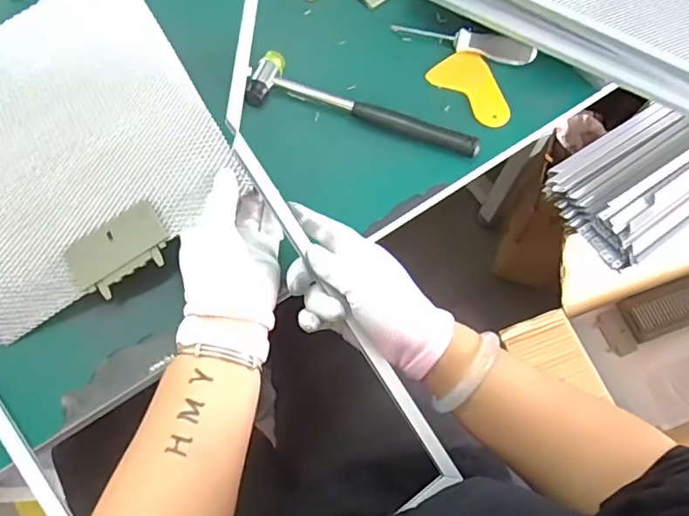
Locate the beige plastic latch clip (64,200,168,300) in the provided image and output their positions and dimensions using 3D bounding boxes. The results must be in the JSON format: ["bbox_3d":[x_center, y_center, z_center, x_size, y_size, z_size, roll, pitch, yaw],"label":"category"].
[{"bbox_3d":[-0.192,-0.006,0.459,0.086,0.005,0.057,-33,77,1],"label":"beige plastic latch clip"}]

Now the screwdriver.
[{"bbox_3d":[0.133,-0.244,0.603,0.155,0.024,0.029,20,67,6],"label":"screwdriver"}]

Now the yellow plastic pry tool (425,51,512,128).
[{"bbox_3d":[0.144,-0.187,0.588,0.098,0.011,0.061,43,72,15],"label":"yellow plastic pry tool"}]

